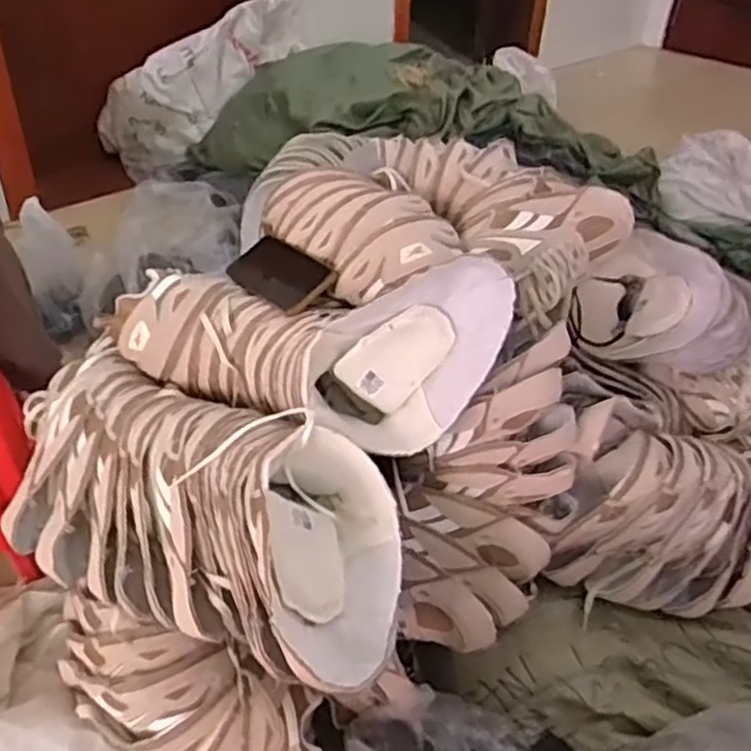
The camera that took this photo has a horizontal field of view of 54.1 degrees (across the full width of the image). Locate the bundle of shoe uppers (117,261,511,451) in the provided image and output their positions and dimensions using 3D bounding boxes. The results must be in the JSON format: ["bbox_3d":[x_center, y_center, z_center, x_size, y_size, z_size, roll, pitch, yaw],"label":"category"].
[{"bbox_3d":[-0.081,-0.042,0.801,0.418,0.196,0.132,15,39,15],"label":"bundle of shoe uppers"}]

